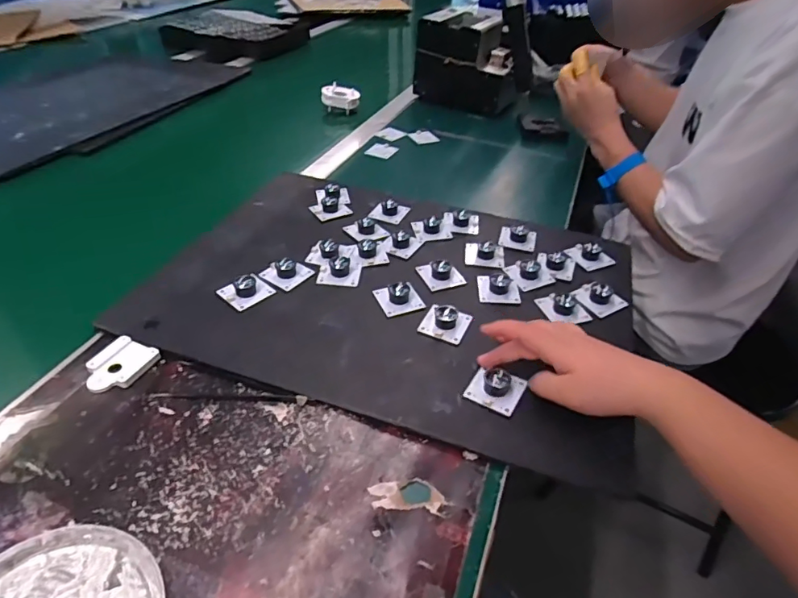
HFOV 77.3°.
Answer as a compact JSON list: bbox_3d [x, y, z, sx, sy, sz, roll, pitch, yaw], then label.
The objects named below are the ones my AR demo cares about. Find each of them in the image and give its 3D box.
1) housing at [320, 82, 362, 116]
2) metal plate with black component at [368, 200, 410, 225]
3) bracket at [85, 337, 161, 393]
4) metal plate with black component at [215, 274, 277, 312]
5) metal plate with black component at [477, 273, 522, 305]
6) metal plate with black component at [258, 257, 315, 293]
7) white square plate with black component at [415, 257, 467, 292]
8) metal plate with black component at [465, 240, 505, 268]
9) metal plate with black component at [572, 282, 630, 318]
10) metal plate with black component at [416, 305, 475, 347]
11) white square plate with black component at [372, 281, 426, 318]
[{"bbox_3d":[-0.107,-0.375,0.937,0.074,0.040,0.046,0,40,-3],"label":"housing"},{"bbox_3d":[-0.012,-0.117,0.646,0.040,0.016,0.048,16,41,16],"label":"metal plate with black component"},{"bbox_3d":[-0.244,0.058,0.435,0.046,0.009,0.055,19,42,19],"label":"bracket"},{"bbox_3d":[-0.155,-0.012,0.506,0.046,0.017,0.038,-30,50,-33],"label":"metal plate with black component"},{"bbox_3d":[0.107,-0.016,0.530,0.043,0.018,0.042,3,39,0],"label":"metal plate with black component"},{"bbox_3d":[-0.122,-0.033,0.533,0.049,0.016,0.043,22,43,21],"label":"metal plate with black component"},{"bbox_3d":[0.044,-0.033,0.546,0.041,0.017,0.048,-17,43,-22],"label":"white square plate with black component"},{"bbox_3d":[0.100,-0.058,0.580,0.044,0.015,0.043,7,40,5],"label":"metal plate with black component"},{"bbox_3d":[0.210,-0.006,0.523,0.040,0.018,0.044,-21,45,-27],"label":"metal plate with black component"},{"bbox_3d":[0.046,0.020,0.483,0.044,0.018,0.042,17,42,16],"label":"metal plate with black component"},{"bbox_3d":[0.000,-0.005,0.509,0.041,0.015,0.041,-14,42,-19],"label":"white square plate with black component"}]

